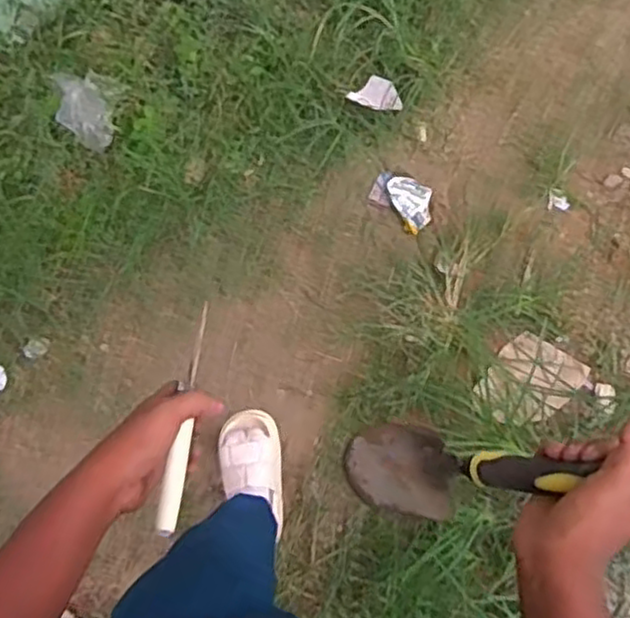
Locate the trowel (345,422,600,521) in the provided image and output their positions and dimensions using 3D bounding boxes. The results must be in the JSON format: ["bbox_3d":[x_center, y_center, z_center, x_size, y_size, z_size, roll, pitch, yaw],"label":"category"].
[{"bbox_3d":[0.108,0.132,0.578,0.039,0.269,0.068,26,69,-24],"label":"trowel"}]

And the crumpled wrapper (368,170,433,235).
[{"bbox_3d":[0.189,-0.234,1.487,0.147,0.033,0.108,43,76,12],"label":"crumpled wrapper"}]

